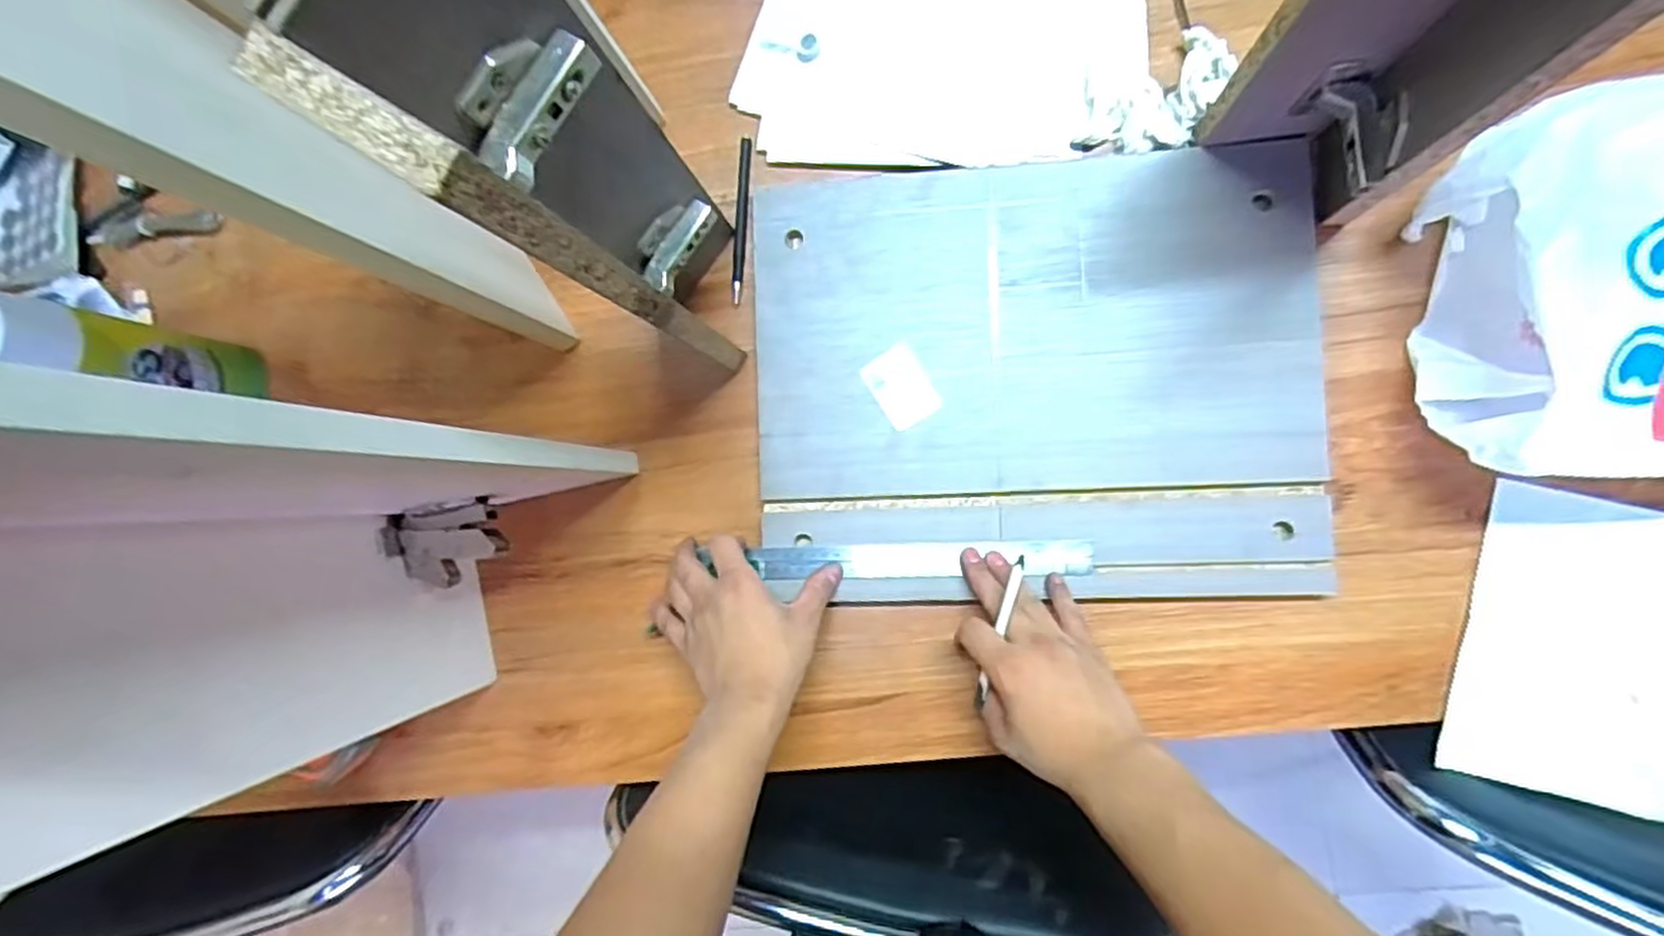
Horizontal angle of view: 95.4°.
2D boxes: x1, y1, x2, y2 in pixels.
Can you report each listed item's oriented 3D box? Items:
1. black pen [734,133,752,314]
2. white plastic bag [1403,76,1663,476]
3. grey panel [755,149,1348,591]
[{"bbox_3d":[-0.074,-0.204,0.624,0.011,0.004,0.137,3,88,9],"label":"black pen"},{"bbox_3d":[0.503,-0.105,0.465,0.211,0.138,0.220,1,88,9],"label":"white plastic bag"},{"bbox_3d":[0.148,-0.068,0.575,0.410,0.015,0.326,-1,87,9],"label":"grey panel"}]

